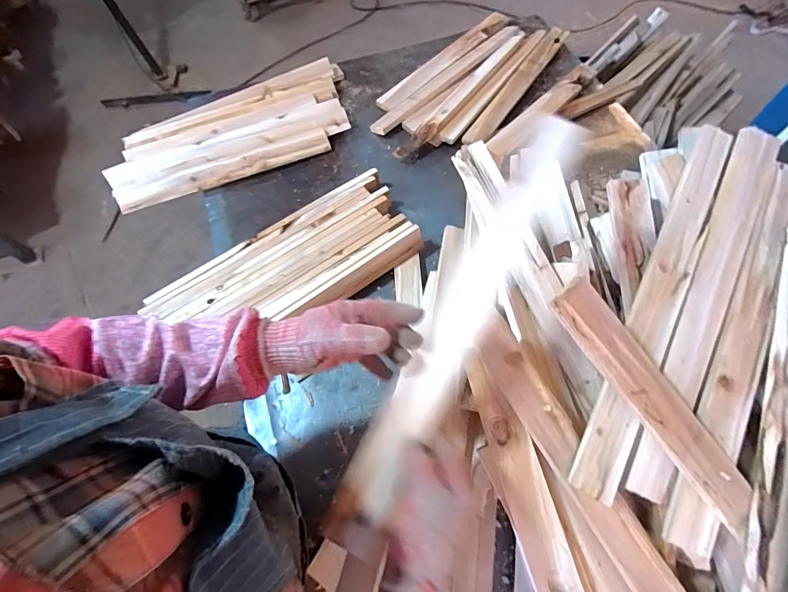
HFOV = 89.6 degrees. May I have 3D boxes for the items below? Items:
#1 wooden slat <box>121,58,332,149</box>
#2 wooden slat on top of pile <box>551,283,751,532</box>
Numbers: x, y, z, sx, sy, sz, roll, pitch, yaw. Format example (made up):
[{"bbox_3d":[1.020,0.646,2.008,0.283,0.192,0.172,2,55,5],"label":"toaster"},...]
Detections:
[{"bbox_3d":[-0.375,-0.464,0.942,0.513,0.012,0.069,-31,63,-17],"label":"wooden slat"},{"bbox_3d":[0.287,0.117,0.430,0.054,0.017,0.325,-43,97,-16],"label":"wooden slat on top of pile"}]

